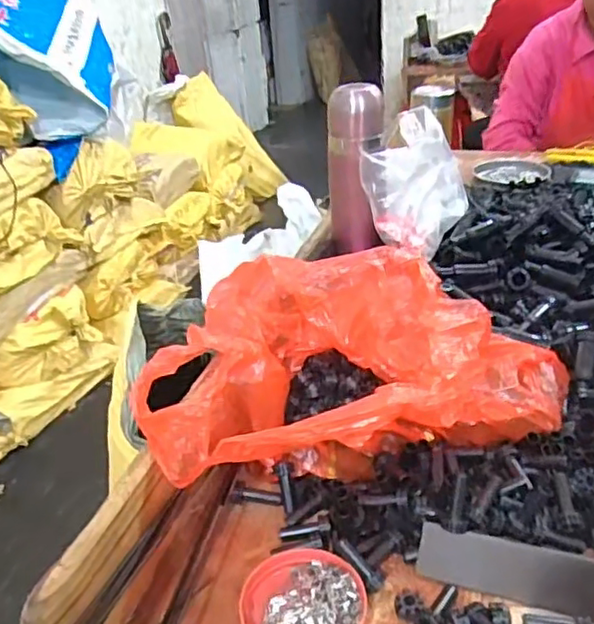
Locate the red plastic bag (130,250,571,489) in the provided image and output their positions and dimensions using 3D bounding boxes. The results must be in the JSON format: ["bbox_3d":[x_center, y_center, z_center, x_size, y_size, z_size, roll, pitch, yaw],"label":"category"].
[{"bbox_3d":[0.058,0.042,0.505,0.356,0.123,0.184,-7,29,-4],"label":"red plastic bag"}]

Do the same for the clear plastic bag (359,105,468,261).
[{"bbox_3d":[0.141,-0.153,0.735,0.088,0.117,0.173,8,32,22],"label":"clear plastic bag"}]

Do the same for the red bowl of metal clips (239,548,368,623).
[{"bbox_3d":[0.005,0.193,0.417,0.083,0.017,0.071,5,31,16],"label":"red bowl of metal clips"}]

